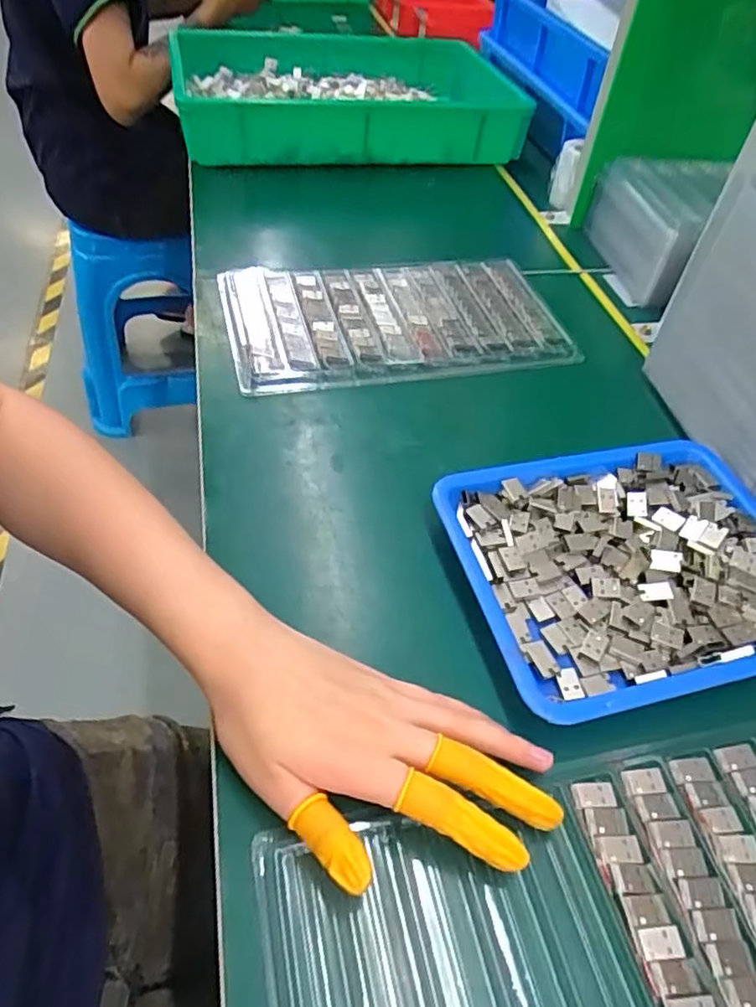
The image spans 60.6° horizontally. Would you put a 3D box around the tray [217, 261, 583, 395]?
[{"bbox_3d":[0.015,-0.170,0.583,0.292,0.024,0.161,-8,50,-11],"label":"tray"}]

